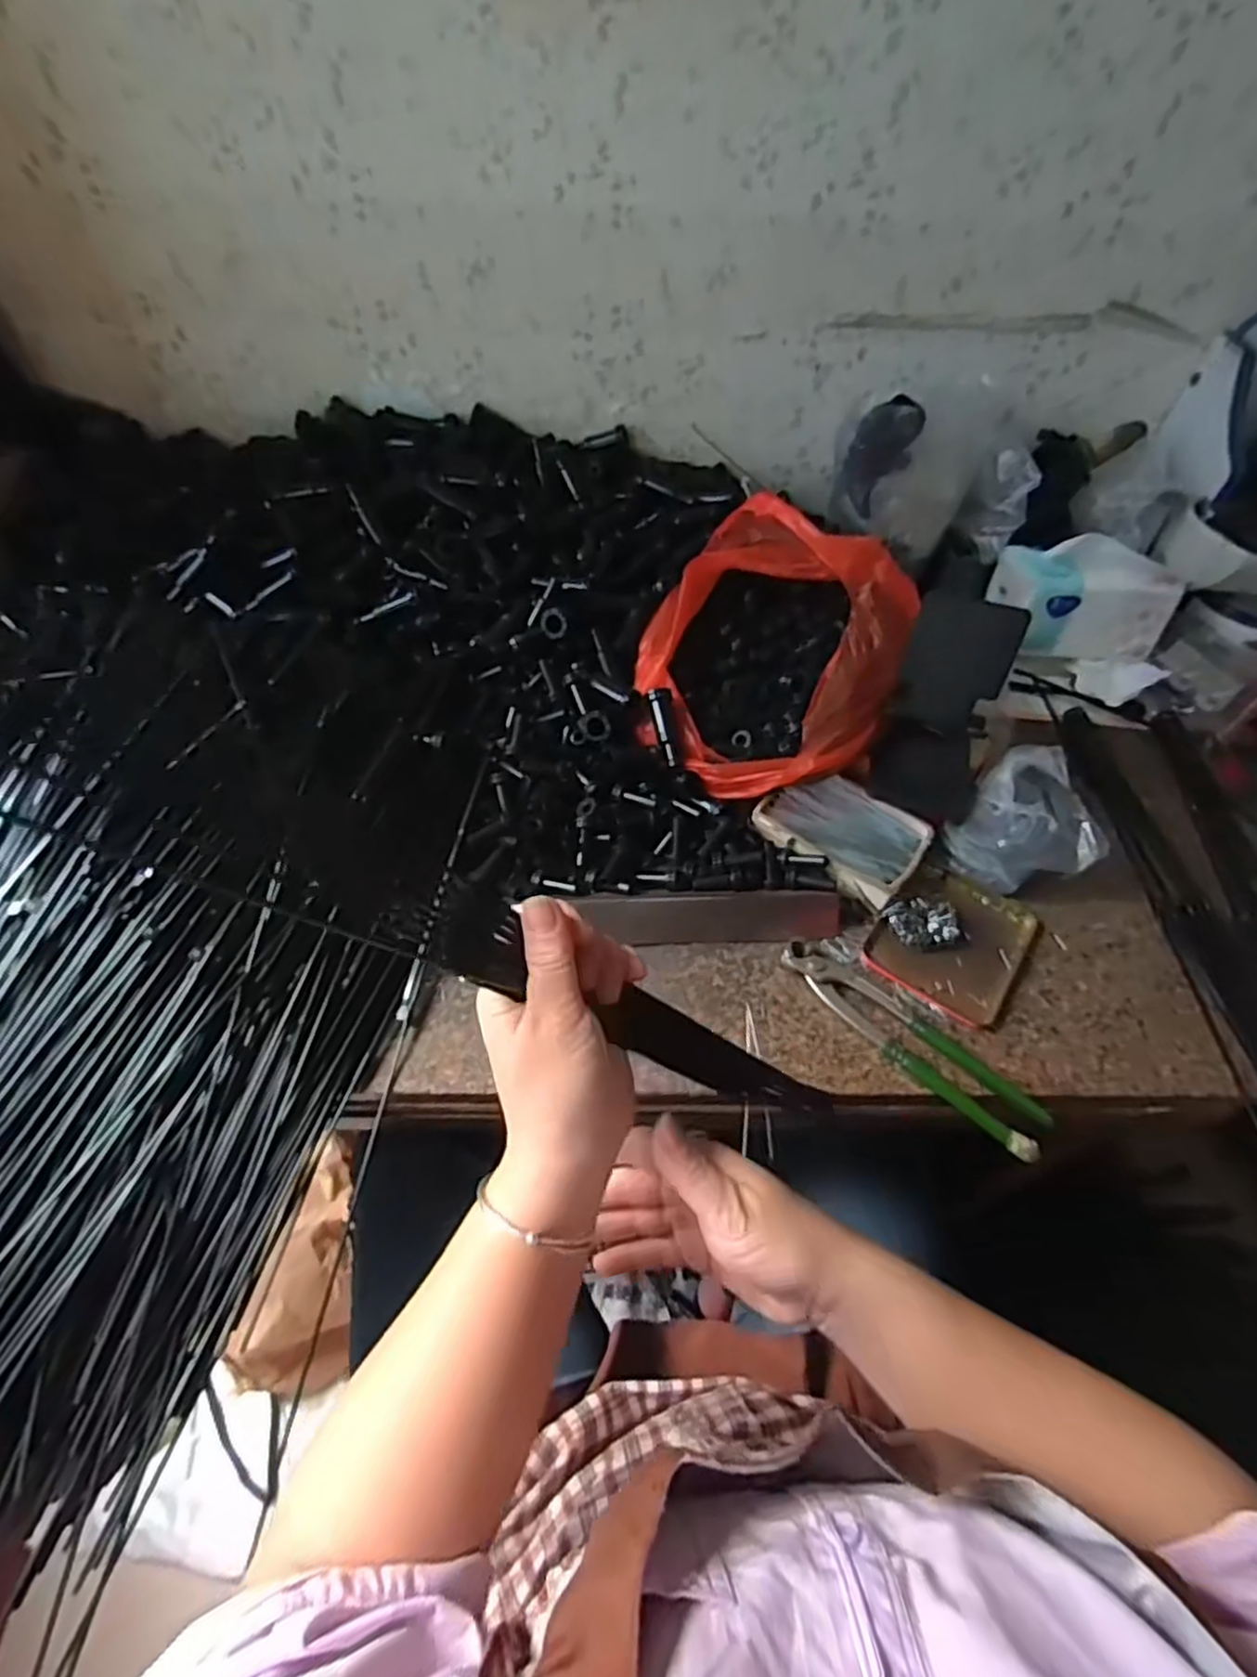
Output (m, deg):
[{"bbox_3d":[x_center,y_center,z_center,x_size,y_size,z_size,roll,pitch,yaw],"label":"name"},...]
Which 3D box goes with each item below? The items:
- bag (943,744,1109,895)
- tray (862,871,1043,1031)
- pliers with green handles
[{"bbox_3d":[0.331,-0.011,0.590,0.103,0.055,0.120,36,59,22],"label":"bag"},{"bbox_3d":[0.249,0.076,0.555,0.103,0.018,0.122,32,58,20],"label":"tray"},{"bbox_3d":[0.194,0.139,0.505,0.195,0.016,0.038,39,60,23],"label":"pliers with green handles"}]

